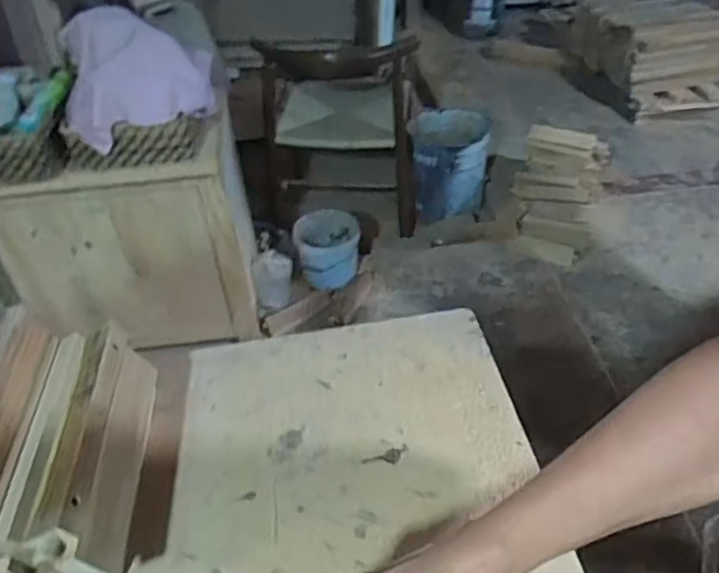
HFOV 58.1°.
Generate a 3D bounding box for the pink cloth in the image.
[{"bbox_3d":[-0.516,-0.509,1.501,0.321,0.184,0.351,-14,41,-13],"label":"pink cloth"}]

